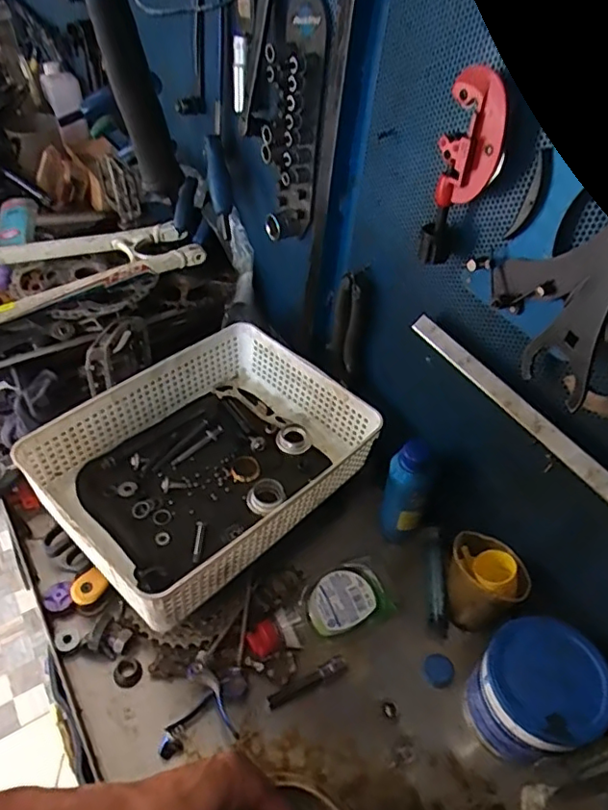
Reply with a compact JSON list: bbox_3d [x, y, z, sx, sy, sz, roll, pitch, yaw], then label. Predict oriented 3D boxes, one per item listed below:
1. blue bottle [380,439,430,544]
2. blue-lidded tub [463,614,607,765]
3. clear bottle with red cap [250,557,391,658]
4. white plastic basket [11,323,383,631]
[{"bbox_3d":[0.109,0.101,0.630,0.043,0.129,0.047,-17,50,-22],"label":"blue bottle"},{"bbox_3d":[0.207,0.264,0.519,0.099,0.107,0.096,3,45,-3],"label":"blue-lidded tub"},{"bbox_3d":[0.014,0.213,0.591,0.154,0.044,0.060,-13,48,-19],"label":"clear bottle with red cap"},{"bbox_3d":[-0.107,0.058,0.645,0.247,0.078,0.331,37,52,27],"label":"white plastic basket"}]

